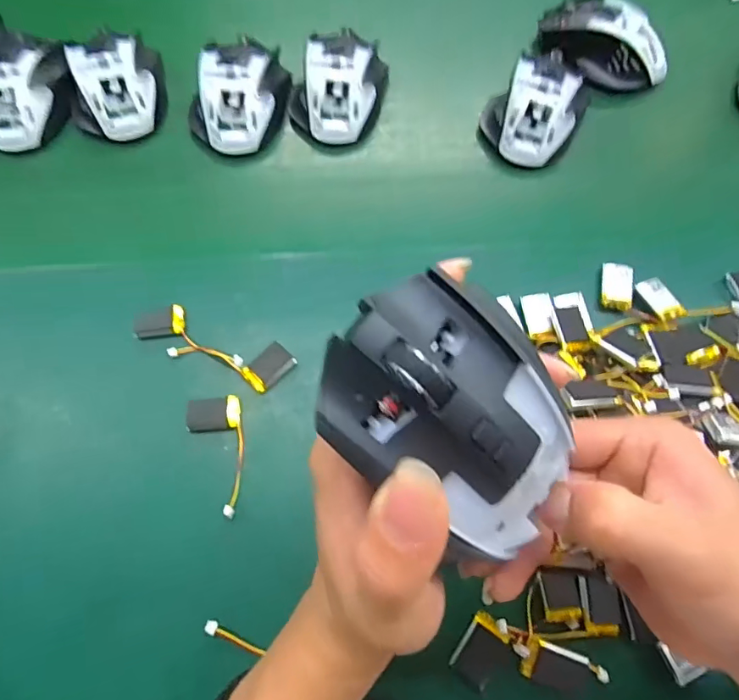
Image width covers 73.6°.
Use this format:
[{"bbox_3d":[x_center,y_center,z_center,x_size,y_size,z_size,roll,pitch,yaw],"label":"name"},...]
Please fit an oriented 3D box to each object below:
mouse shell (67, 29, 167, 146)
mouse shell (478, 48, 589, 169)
[{"bbox_3d":[-0.208,-0.216,0.403,0.075,0.035,0.082,-17,70,-8],"label":"mouse shell"},{"bbox_3d":[0.136,-0.198,0.405,0.072,0.048,0.096,25,68,9],"label":"mouse shell"}]

